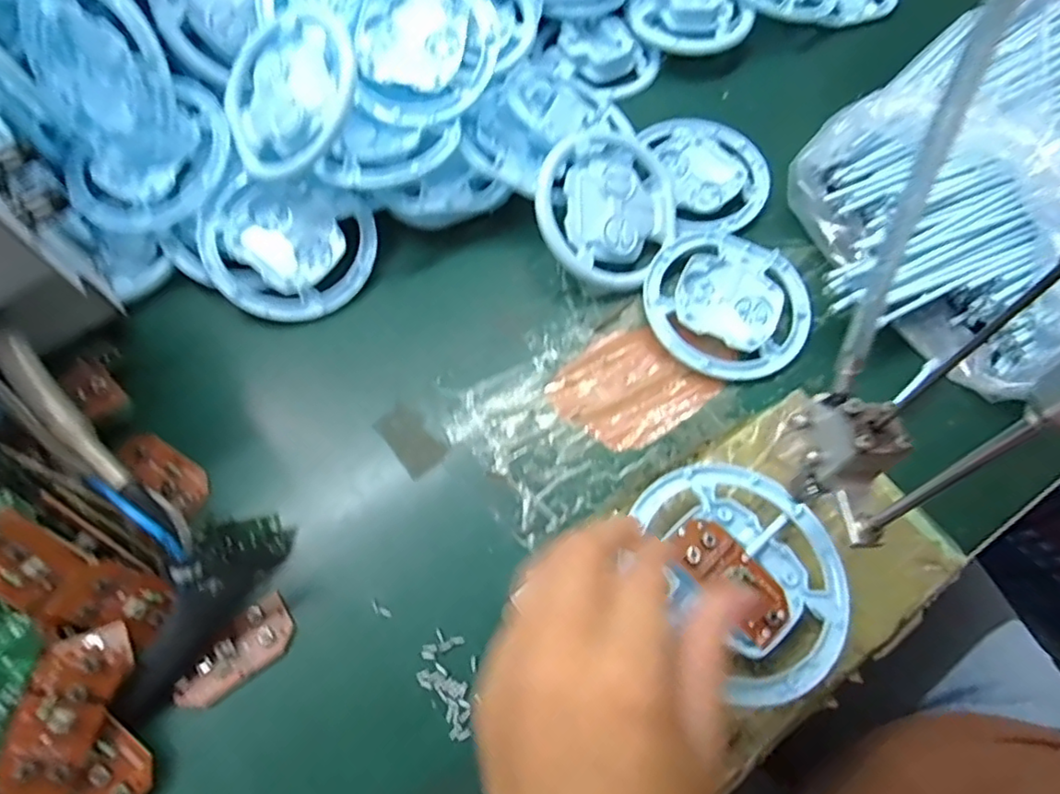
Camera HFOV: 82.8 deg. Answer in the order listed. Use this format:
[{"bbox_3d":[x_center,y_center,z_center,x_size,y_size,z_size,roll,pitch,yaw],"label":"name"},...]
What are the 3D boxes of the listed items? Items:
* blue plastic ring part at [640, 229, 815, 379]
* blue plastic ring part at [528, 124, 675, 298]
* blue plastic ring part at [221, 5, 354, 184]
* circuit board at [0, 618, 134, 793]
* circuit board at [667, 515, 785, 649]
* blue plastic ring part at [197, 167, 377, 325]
[{"bbox_3d":[0.127,-0.060,0.387,0.105,0.012,0.099,1,65,-2],"label":"blue plastic ring part"},{"bbox_3d":[0.049,-0.124,0.395,0.093,0.017,0.104,28,75,-14],"label":"blue plastic ring part"},{"bbox_3d":[-0.151,-0.186,0.374,0.083,0.021,0.102,-4,83,19],"label":"blue plastic ring part"},{"bbox_3d":[-0.200,0.134,0.259,0.032,0.014,0.068,32,62,-31],"label":"circuit board"},{"bbox_3d":[0.094,0.082,0.279,0.029,0.010,0.060,-38,73,-18],"label":"circuit board"},{"bbox_3d":[-0.155,-0.097,0.382,0.101,0.013,0.094,1,83,-12],"label":"blue plastic ring part"}]

